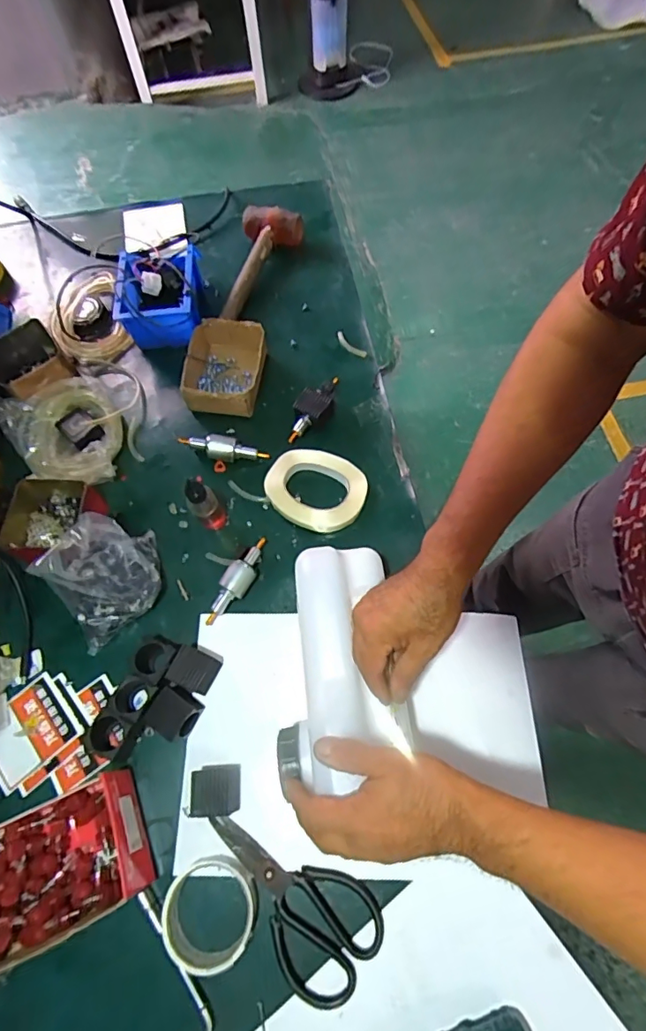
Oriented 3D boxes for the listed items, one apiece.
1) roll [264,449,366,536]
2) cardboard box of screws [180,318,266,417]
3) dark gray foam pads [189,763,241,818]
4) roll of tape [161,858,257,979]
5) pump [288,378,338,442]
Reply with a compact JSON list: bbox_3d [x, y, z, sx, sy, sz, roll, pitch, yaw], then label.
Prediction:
[{"bbox_3d":[-0.010,-0.039,0.659,0.135,0.021,0.108,31,71,15],"label":"roll"},{"bbox_3d":[-0.142,-0.215,0.726,0.108,0.049,0.141,5,68,4],"label":"cardboard box of screws"},{"bbox_3d":[-0.111,0.283,0.516,0.043,0.040,0.047,-5,67,0],"label":"dark gray foam pads"},{"bbox_3d":[-0.108,0.379,0.474,0.086,0.026,0.084,-1,66,2],"label":"roll of tape"},{"bbox_3d":[-0.017,-0.150,0.699,0.042,0.038,0.114,31,72,14],"label":"pump"}]

